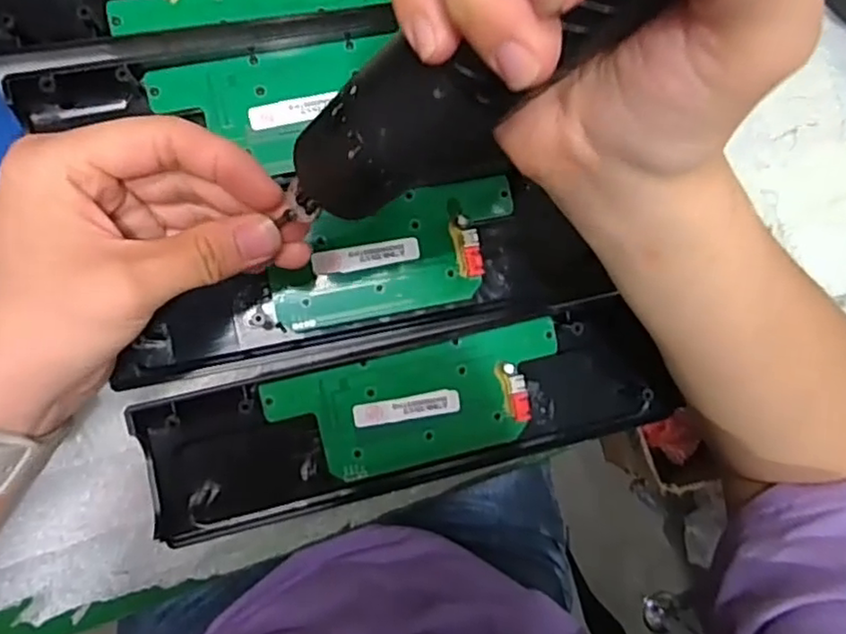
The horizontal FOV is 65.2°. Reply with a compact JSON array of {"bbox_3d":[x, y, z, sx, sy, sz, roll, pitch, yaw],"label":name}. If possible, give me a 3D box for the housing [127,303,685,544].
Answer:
[{"bbox_3d":[-0.001,0.047,0.307,0.241,0.017,0.064,-11,91,-8],"label":"housing"}]

